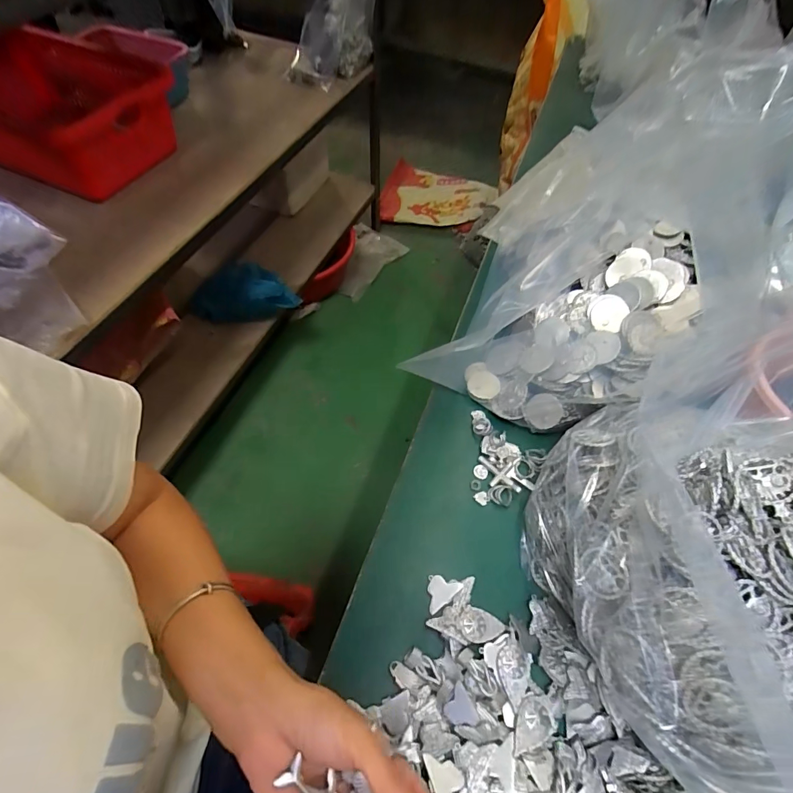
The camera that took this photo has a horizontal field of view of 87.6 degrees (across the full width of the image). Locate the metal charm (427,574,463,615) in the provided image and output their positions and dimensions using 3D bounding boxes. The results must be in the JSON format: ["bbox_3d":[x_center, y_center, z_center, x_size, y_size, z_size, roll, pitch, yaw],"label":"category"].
[{"bbox_3d":[0.038,0.173,0.370,0.035,0.005,0.025,-34,65,-21],"label":"metal charm"}]

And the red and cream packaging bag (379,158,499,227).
[{"bbox_3d":[0.165,-0.809,1.702,0.454,0.135,0.278,6,58,1],"label":"red and cream packaging bag"}]

